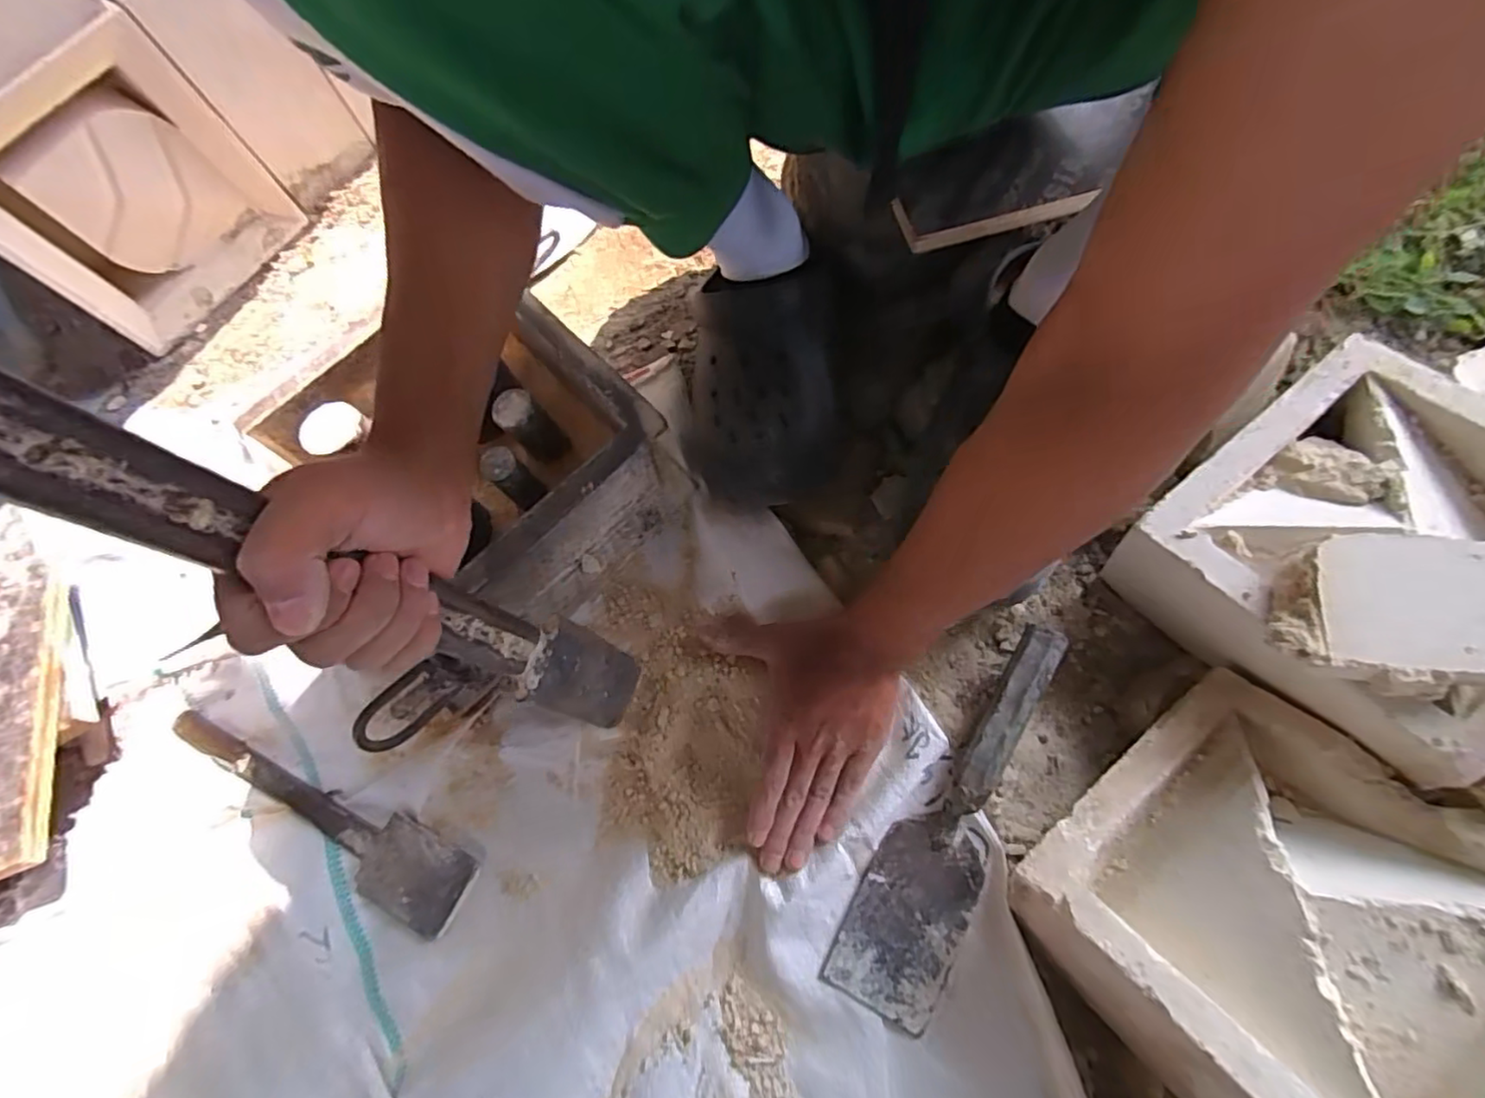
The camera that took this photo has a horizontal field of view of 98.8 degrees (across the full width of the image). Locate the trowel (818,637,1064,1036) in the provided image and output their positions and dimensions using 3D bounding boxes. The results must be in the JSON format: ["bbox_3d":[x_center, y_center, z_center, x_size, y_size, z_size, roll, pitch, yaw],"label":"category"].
[{"bbox_3d":[0.141,0.177,0.421,0.068,0.029,0.266,26,89,12],"label":"trowel"}]

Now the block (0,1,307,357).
[{"bbox_3d":[-0.547,-0.312,0.572,0.067,0.204,0.209,27,77,16],"label":"block"}]

